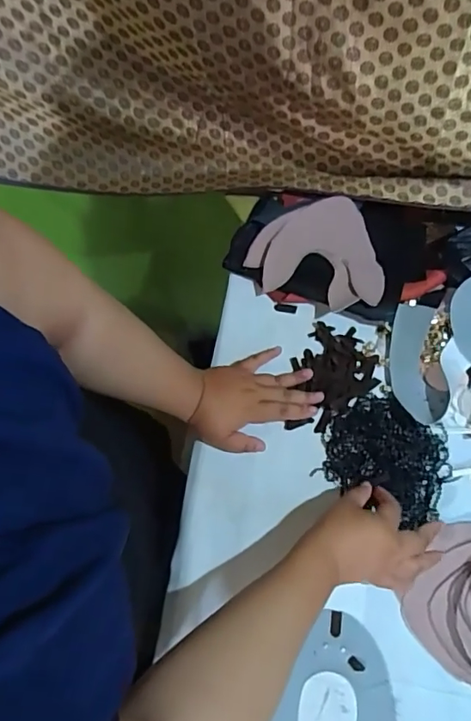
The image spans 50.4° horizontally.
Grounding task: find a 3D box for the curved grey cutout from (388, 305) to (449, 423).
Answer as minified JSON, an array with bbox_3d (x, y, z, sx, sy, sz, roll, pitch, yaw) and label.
[{"bbox_3d":[0.238,0.004,0.661,0.061,0.024,0.161,-1,68,-1],"label":"curved grey cutout"}]

